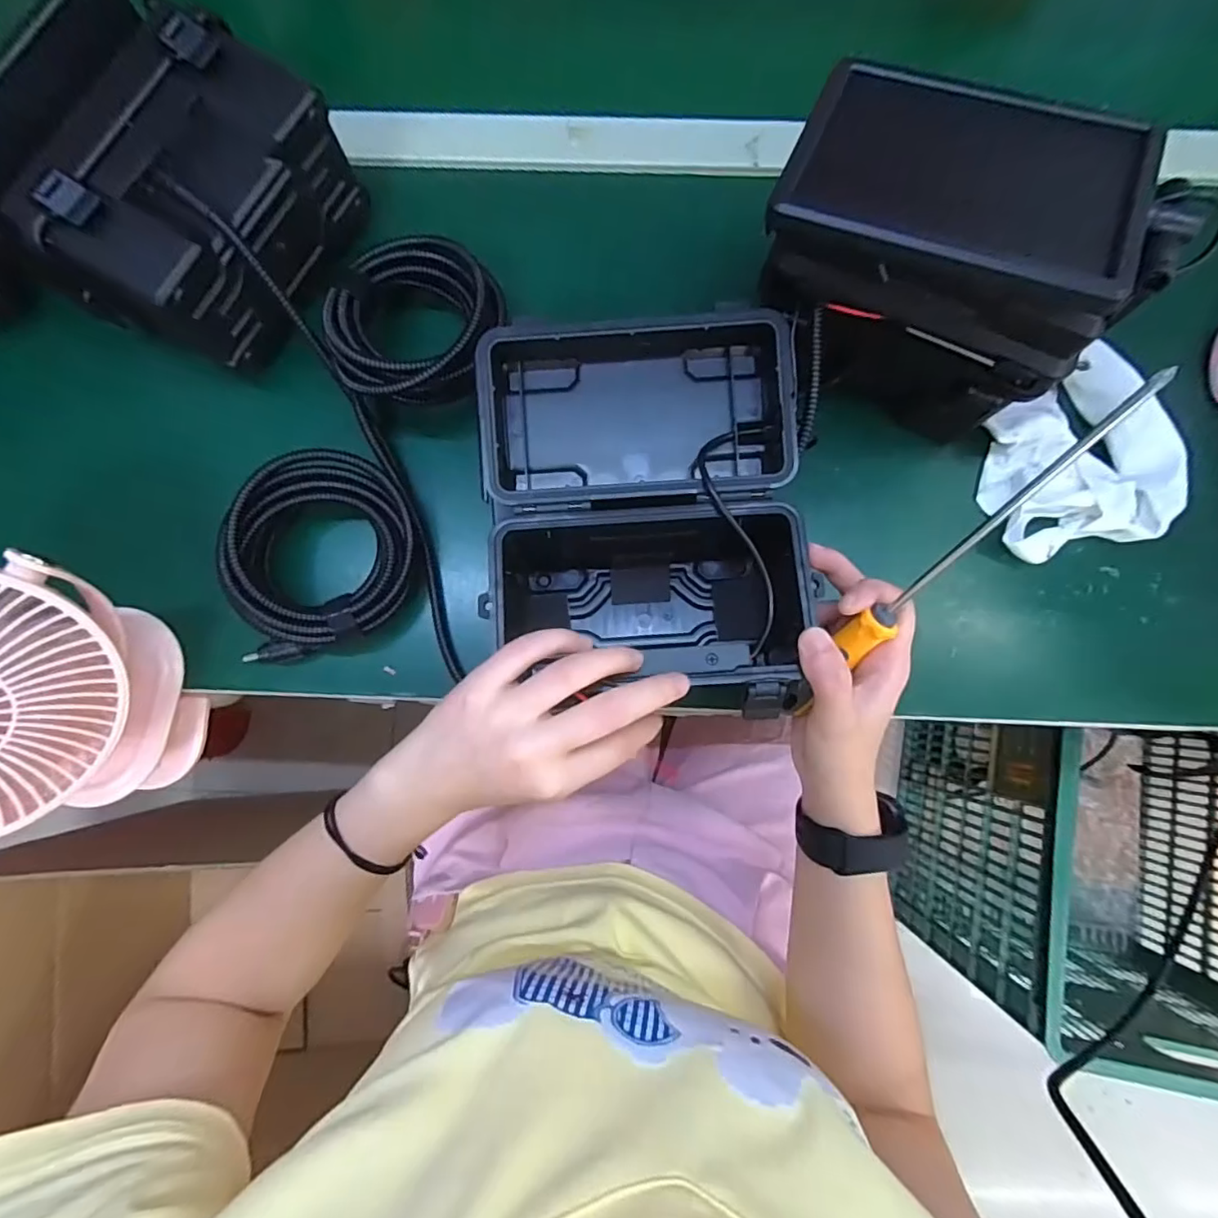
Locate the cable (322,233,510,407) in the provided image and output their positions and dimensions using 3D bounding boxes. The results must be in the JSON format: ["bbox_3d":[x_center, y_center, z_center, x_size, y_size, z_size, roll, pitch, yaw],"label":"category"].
[{"bbox_3d":[-0.130,-0.186,0.380,0.115,0.047,0.117,0,82,0],"label":"cable"}]

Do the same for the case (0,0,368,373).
[{"bbox_3d":[-0.274,-0.262,0.358,0.149,0.102,0.174,25,83,4],"label":"case"}]

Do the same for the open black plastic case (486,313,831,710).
[{"bbox_3d":[0.019,-0.055,0.351,0.175,0.087,0.213,-2,82,0],"label":"open black plastic case"}]

